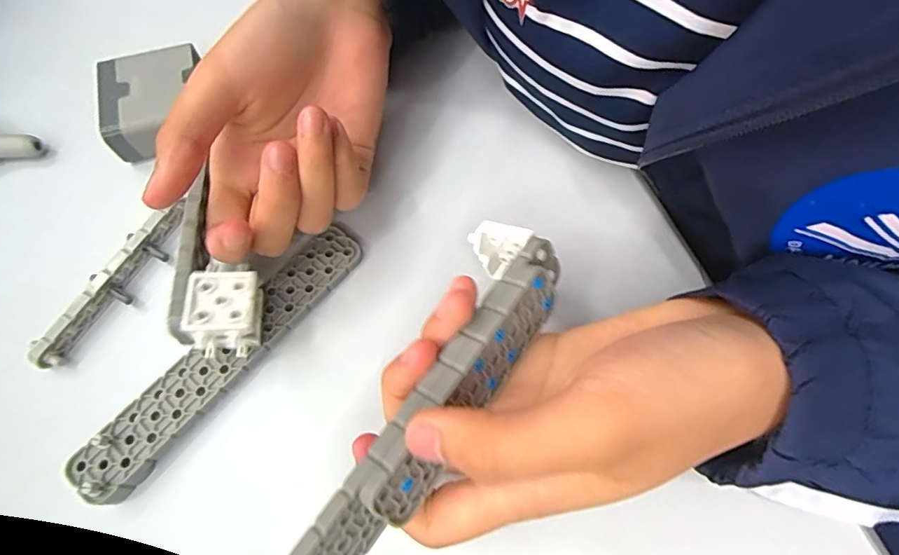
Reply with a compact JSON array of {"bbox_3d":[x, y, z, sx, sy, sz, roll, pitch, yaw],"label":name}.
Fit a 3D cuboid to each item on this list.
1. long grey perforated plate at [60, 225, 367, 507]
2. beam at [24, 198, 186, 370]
[{"bbox_3d":[-0.099,0.033,0.223,0.027,0.011,0.149,37,75,16],"label":"long grey perforated plate"},{"bbox_3d":[-0.157,0.003,0.237,0.017,0.012,0.093,26,72,12],"label":"beam"}]

